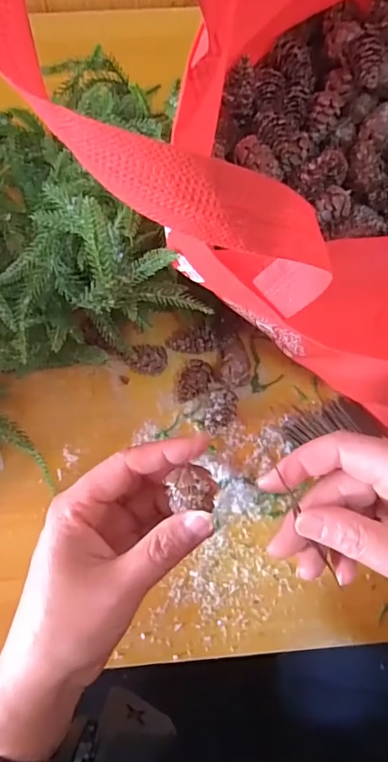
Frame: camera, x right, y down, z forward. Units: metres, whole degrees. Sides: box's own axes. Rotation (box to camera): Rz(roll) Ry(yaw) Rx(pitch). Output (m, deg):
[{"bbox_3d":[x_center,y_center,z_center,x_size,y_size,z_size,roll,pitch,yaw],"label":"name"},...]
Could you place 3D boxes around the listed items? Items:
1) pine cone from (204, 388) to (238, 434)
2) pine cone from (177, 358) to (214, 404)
[{"bbox_3d":[0.019,0.023,0.372,0.021,0.021,0.032,13,71,4],"label":"pine cone"},{"bbox_3d":[0.000,0.002,0.379,0.020,0.018,0.034,36,74,11],"label":"pine cone"}]

